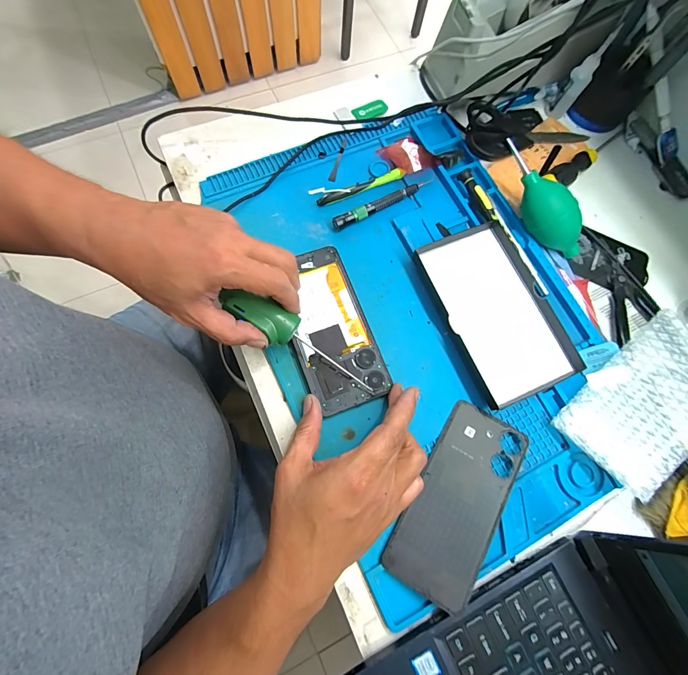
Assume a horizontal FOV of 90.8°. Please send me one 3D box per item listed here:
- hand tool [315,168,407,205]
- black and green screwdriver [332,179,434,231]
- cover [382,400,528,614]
[{"bbox_3d":[0.019,-0.171,0.387,0.106,0.012,0.012,-22,76,-8],"label":"hand tool"},{"bbox_3d":[0.045,-0.152,0.383,0.125,0.013,0.011,-27,76,-10],"label":"black and green screwdriver"},{"bbox_3d":[0.105,0.144,0.305,0.074,0.004,0.162,30,71,11],"label":"cover"}]

